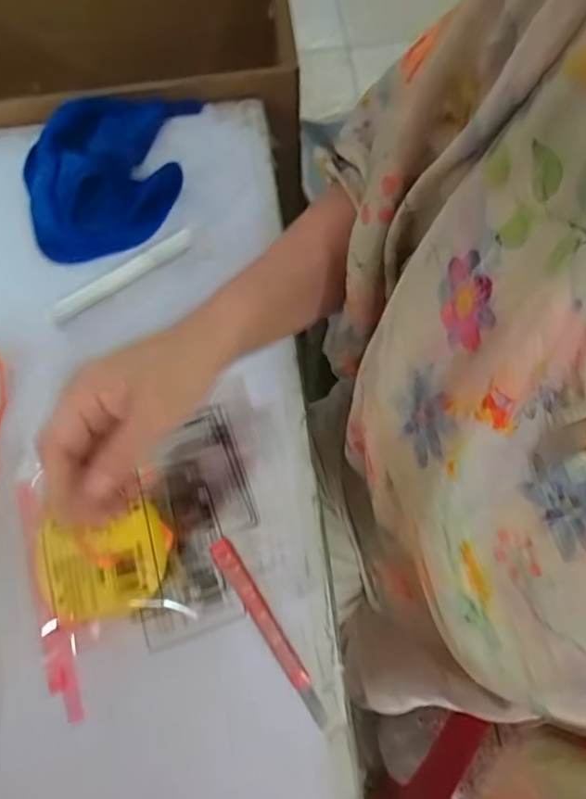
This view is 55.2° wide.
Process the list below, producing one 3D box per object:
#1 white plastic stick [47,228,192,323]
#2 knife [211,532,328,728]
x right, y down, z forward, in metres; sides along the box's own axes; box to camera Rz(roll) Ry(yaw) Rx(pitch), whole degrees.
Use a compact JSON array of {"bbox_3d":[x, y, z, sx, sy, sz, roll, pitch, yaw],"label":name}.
[{"bbox_3d":[-0.147,-0.106,0.483,0.137,0.011,0.019,-34,72,-10],"label":"white plastic stick"},{"bbox_3d":[-0.016,0.155,0.382,0.015,0.012,0.134,-33,72,-10],"label":"knife"}]

